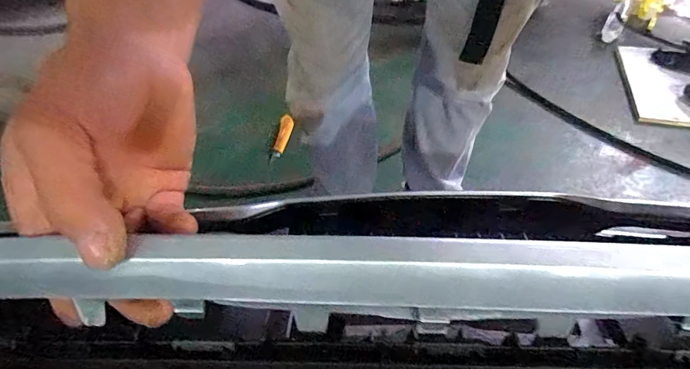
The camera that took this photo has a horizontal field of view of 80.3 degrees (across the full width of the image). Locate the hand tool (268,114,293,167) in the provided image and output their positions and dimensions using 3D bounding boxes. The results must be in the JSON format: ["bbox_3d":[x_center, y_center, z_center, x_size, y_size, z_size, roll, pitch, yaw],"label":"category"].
[{"bbox_3d":[-0.166,-0.115,1.057,0.023,0.036,0.132,14,77,15],"label":"hand tool"}]

